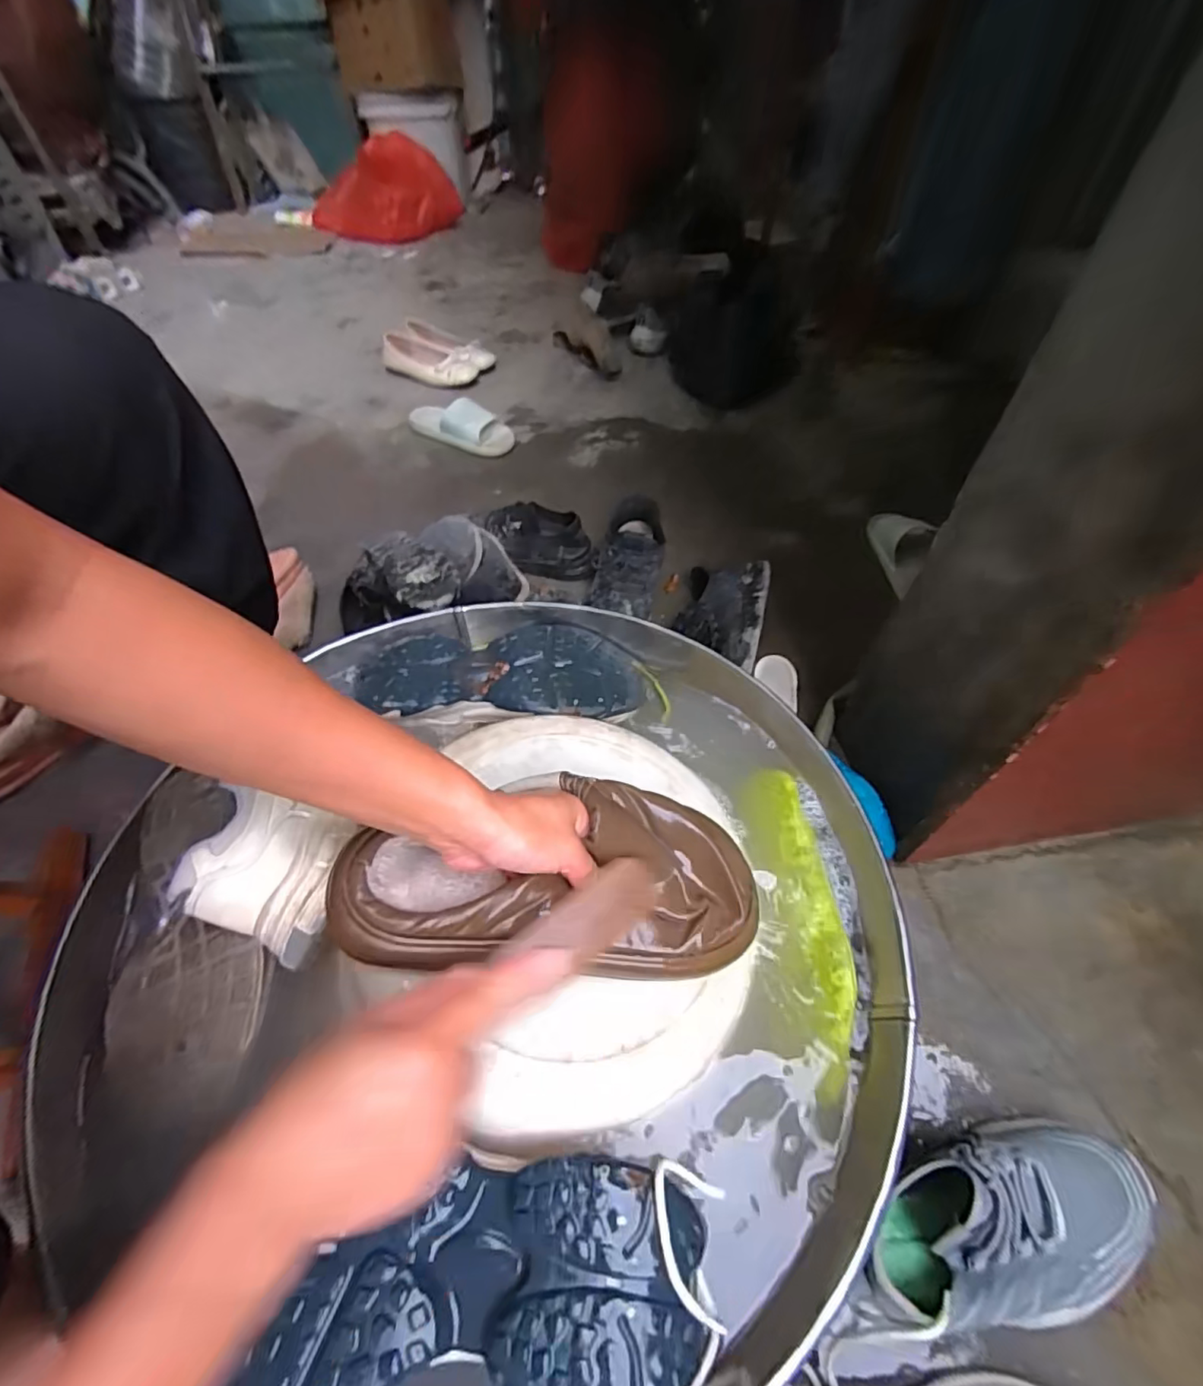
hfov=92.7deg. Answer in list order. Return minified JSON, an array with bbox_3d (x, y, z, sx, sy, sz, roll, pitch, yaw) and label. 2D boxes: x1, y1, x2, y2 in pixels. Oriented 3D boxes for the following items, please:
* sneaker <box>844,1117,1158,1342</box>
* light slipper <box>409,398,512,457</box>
[{"bbox_3d":[0.287,0.384,0.408,0.238,0.107,0.103,-6,53,-4],"label":"sneaker"},{"bbox_3d":[-0.280,-0.533,1.142,0.216,0.059,0.079,24,56,18],"label":"light slipper"}]

